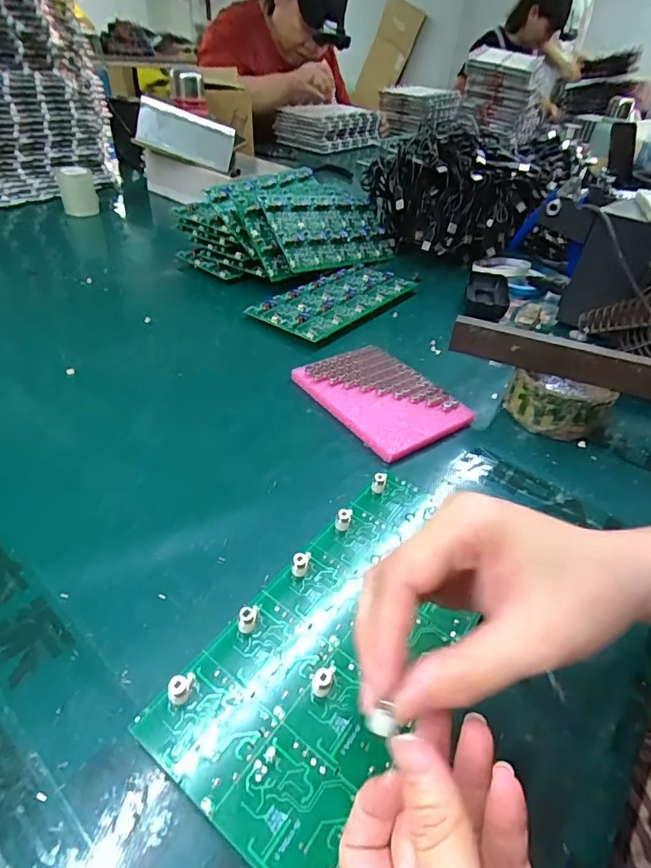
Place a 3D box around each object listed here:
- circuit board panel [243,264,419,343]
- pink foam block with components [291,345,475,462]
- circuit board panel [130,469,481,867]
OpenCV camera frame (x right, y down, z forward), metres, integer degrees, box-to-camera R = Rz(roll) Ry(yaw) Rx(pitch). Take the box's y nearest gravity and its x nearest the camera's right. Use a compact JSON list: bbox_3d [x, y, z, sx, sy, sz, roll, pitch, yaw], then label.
[{"bbox_3d":[0.017,-0.171,0.598,0.101,0.015,0.220,32,47,27],"label":"circuit board panel"},{"bbox_3d":[0.051,-0.039,0.446,0.102,0.018,0.144,-23,49,-30],"label":"pink foam block with components"},{"bbox_3d":[0.016,0.105,0.270,0.102,0.015,0.222,29,45,24],"label":"circuit board panel"}]

